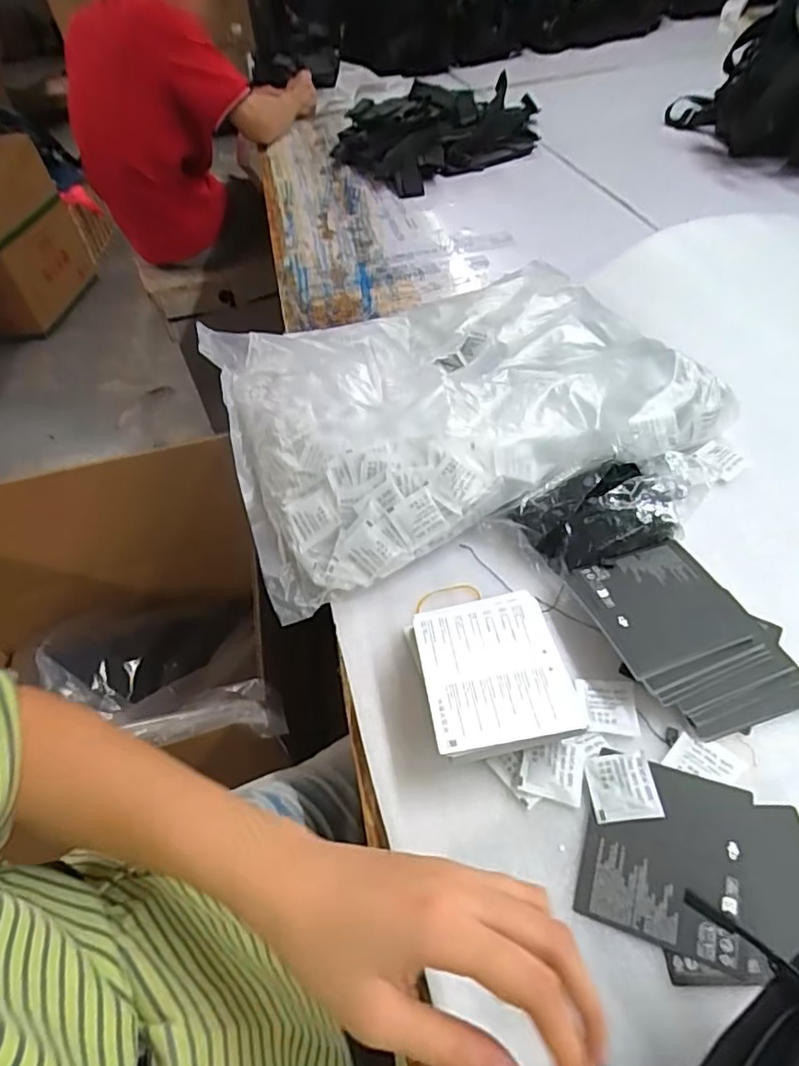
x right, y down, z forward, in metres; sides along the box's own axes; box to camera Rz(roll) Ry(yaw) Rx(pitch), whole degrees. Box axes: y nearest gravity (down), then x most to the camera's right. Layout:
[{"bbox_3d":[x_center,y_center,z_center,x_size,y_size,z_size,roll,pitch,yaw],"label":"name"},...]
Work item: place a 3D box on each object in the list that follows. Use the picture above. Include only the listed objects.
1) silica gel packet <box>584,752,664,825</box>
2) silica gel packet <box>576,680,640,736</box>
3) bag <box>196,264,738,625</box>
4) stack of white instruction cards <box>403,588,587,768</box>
[{"bbox_3d":[0.141,0.161,0.373,0.041,0.008,0.041,-4,47,3],"label":"silica gel packet"},{"bbox_3d":[0.145,0.119,0.411,0.039,0.007,0.041,1,47,8],"label":"silica gel packet"},{"bbox_3d":[0.056,-0.141,0.608,0.462,0.091,0.363,-19,48,-11],"label":"bag"},{"bbox_3d":[0.063,0.101,0.415,0.093,0.044,0.118,-11,47,-4],"label":"stack of white instruction cards"}]

